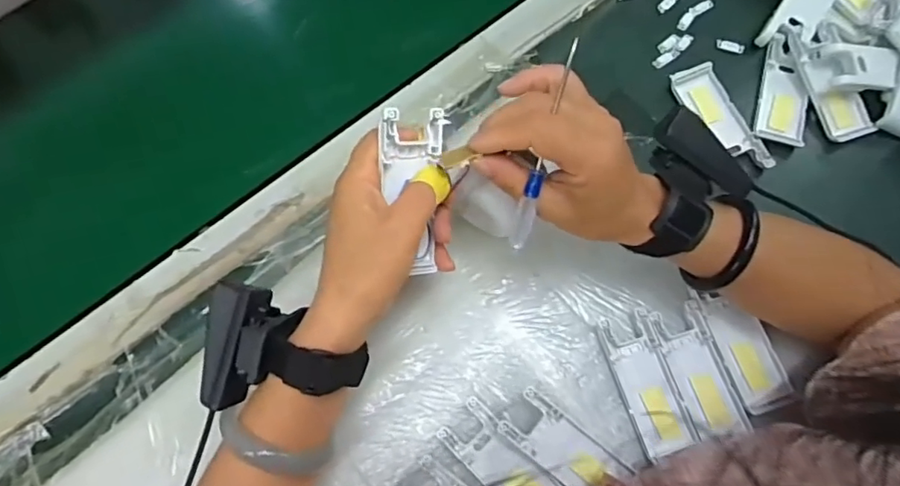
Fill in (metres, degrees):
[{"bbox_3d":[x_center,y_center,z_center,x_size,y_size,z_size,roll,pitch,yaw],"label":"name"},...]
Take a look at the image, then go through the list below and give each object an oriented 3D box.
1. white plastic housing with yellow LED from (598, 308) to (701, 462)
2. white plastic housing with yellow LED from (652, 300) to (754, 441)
[{"bbox_3d":[0.145,0.102,0.414,0.038,0.004,0.099,-15,72,-7],"label":"white plastic housing with yellow LED"},{"bbox_3d":[0.184,0.094,0.418,0.040,0.007,0.093,-15,72,-8],"label":"white plastic housing with yellow LED"}]

